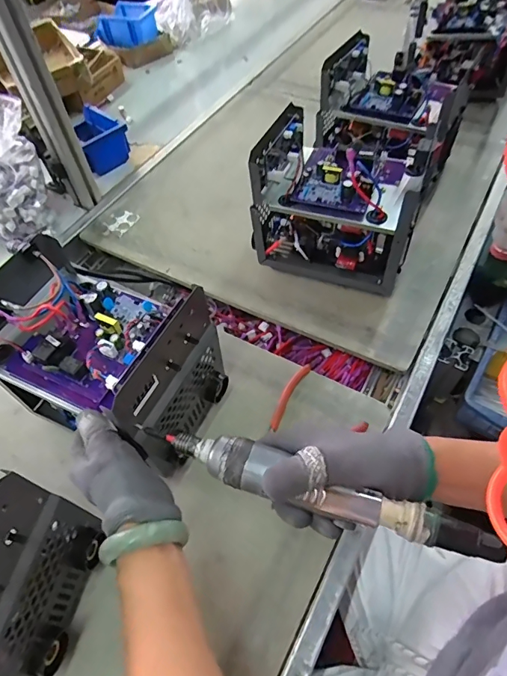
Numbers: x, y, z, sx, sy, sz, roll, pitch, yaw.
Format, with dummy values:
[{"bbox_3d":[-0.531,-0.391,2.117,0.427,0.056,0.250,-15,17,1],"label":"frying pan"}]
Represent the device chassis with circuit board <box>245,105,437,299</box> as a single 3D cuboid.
[{"bbox_3d":[0.119,-0.187,0.624,0.215,0.192,0.142,19,59,16],"label":"device chassis with circuit board"}]

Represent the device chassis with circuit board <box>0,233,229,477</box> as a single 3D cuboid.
[{"bbox_3d":[-0.166,0.015,0.479,0.228,0.155,0.146,19,59,16],"label":"device chassis with circuit board"}]

